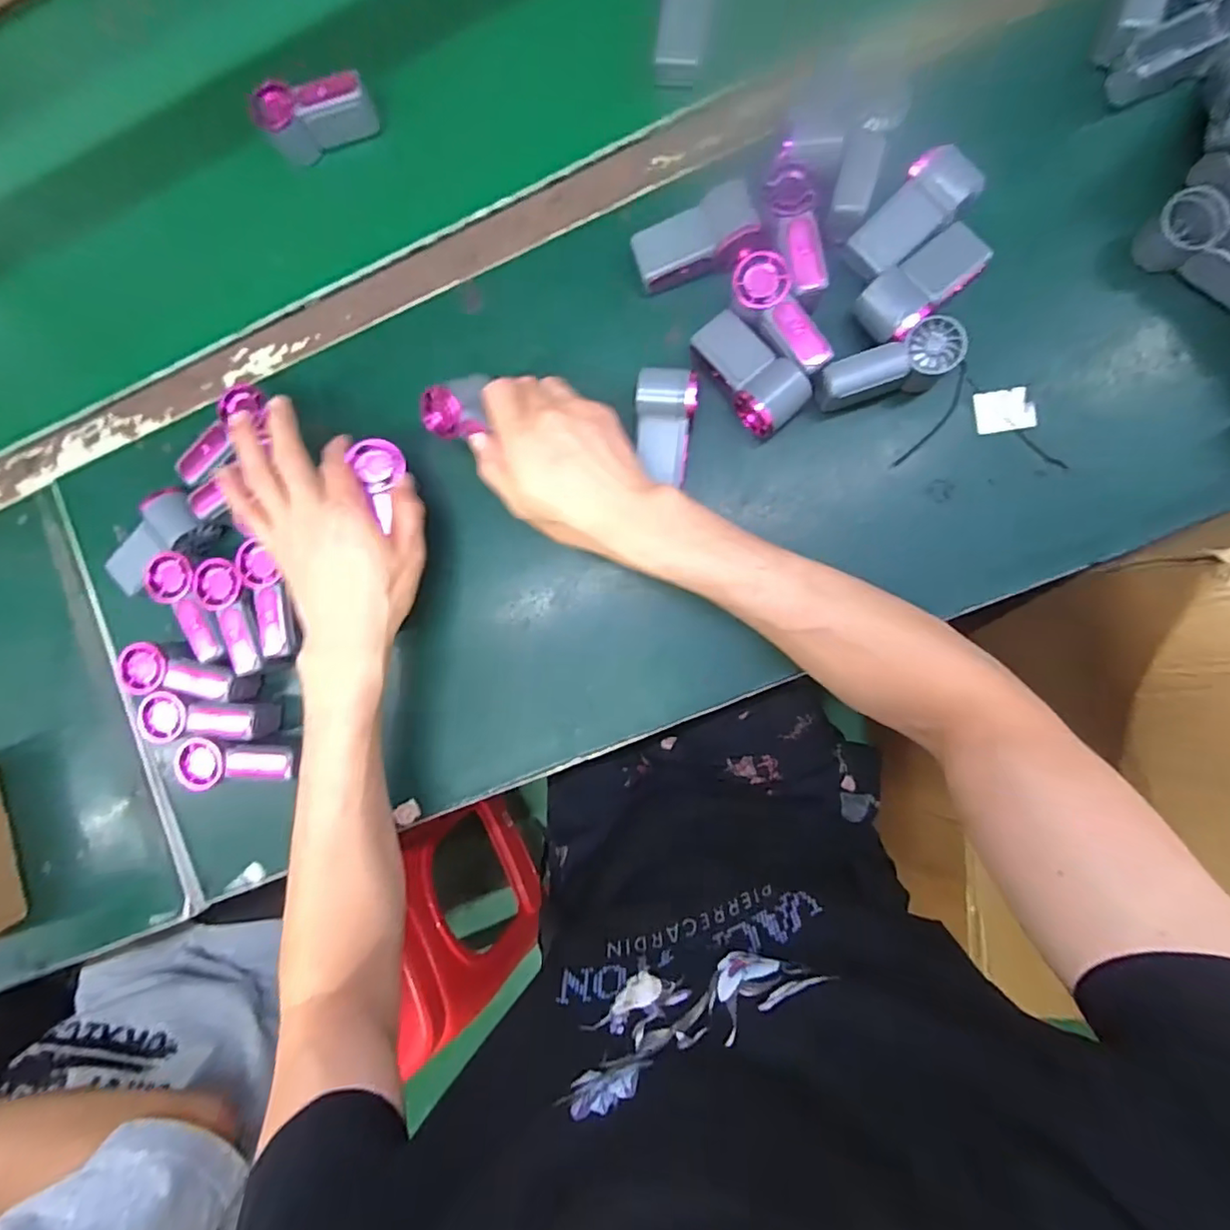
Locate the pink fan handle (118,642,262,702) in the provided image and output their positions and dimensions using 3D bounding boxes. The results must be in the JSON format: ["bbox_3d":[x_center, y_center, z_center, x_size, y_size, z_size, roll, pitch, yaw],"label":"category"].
[{"bbox_3d":[-0.339,0.045,0.478,0.099,0.040,0.040,4,90,7],"label":"pink fan handle"}]

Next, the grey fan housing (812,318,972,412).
[{"bbox_3d":[0.194,-0.177,0.429,0.097,0.047,0.039,-15,88,7],"label":"grey fan housing"}]

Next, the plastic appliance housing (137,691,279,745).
[{"bbox_3d":[-0.329,0.081,0.480,0.102,0.040,0.038,-2,89,7],"label":"plastic appliance housing"}]

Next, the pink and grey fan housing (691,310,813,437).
[{"bbox_3d":[0.098,-0.179,0.442,0.047,0.035,0.090,-45,85,5],"label":"pink and grey fan housing"}]

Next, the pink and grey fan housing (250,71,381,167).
[{"bbox_3d":[-0.244,-0.416,0.486,0.089,0.046,0.034,-17,88,7],"label":"pink and grey fan housing"}]

